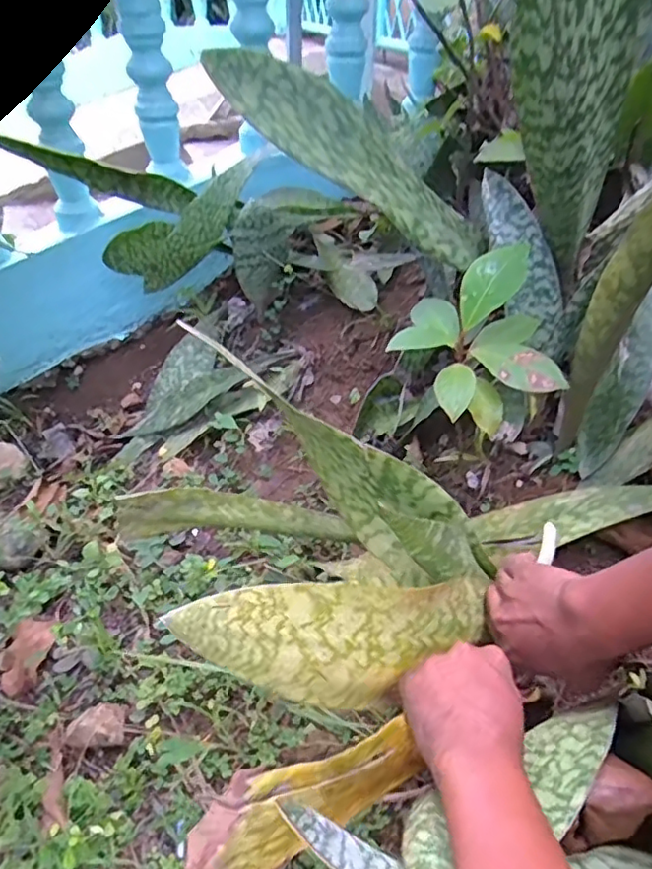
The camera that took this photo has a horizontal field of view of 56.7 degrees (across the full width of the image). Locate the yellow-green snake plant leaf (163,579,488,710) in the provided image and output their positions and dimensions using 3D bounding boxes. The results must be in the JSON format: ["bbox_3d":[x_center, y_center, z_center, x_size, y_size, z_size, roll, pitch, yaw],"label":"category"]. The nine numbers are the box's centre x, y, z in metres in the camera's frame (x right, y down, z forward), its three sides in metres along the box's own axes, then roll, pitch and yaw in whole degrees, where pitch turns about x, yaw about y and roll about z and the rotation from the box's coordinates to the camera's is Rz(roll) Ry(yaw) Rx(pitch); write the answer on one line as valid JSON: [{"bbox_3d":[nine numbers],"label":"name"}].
[{"bbox_3d":[0.024,0.143,0.415,0.266,0.082,0.019,10,-5,-37],"label":"yellow-green snake plant leaf"}]

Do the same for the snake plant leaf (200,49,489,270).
[{"bbox_3d":[0.039,-0.267,0.602,0.335,0.026,0.097,29,63,-23],"label":"snake plant leaf"}]

